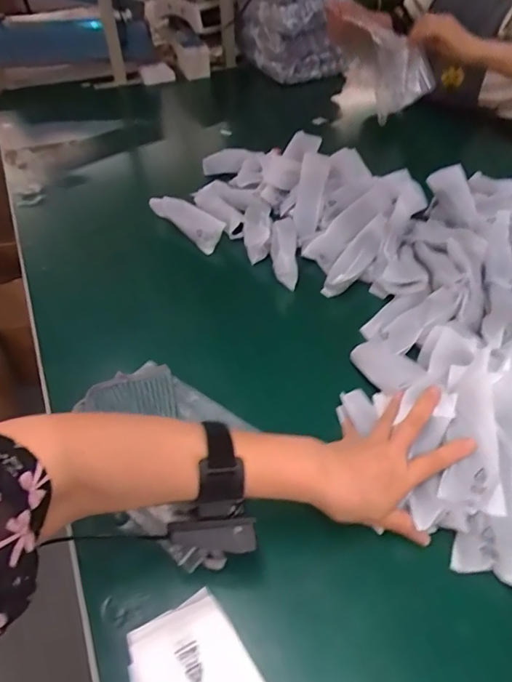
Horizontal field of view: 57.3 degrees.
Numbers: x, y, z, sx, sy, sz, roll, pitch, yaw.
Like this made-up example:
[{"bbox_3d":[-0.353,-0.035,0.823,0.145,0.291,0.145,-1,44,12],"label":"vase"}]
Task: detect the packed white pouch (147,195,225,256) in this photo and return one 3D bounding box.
[{"bbox_3d":[-0.112,-0.196,0.783,0.147,0.049,0.044,33,55,29],"label":"packed white pouch"}]

